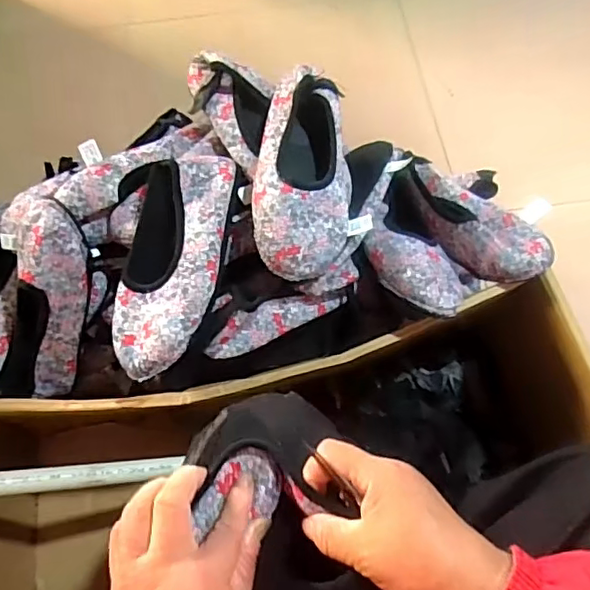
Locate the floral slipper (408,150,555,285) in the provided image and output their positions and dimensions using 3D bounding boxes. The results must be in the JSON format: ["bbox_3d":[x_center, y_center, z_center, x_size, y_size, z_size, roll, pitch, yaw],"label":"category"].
[{"bbox_3d":[0.208,-0.100,0.718,0.096,0.055,0.244,-24,49,-10],"label":"floral slipper"}]

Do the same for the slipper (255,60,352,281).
[{"bbox_3d":[0.012,-0.133,0.634,0.108,0.069,0.245,4,64,3],"label":"slipper"}]

